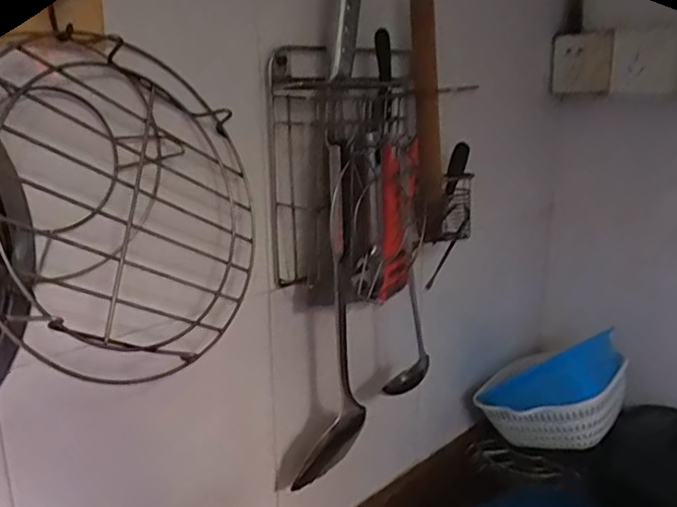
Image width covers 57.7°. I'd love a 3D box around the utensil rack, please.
[{"bbox_3d":[0.048,-0.087,0.631,0.069,0.218,0.242,14,22,43],"label":"utensil rack"}]

